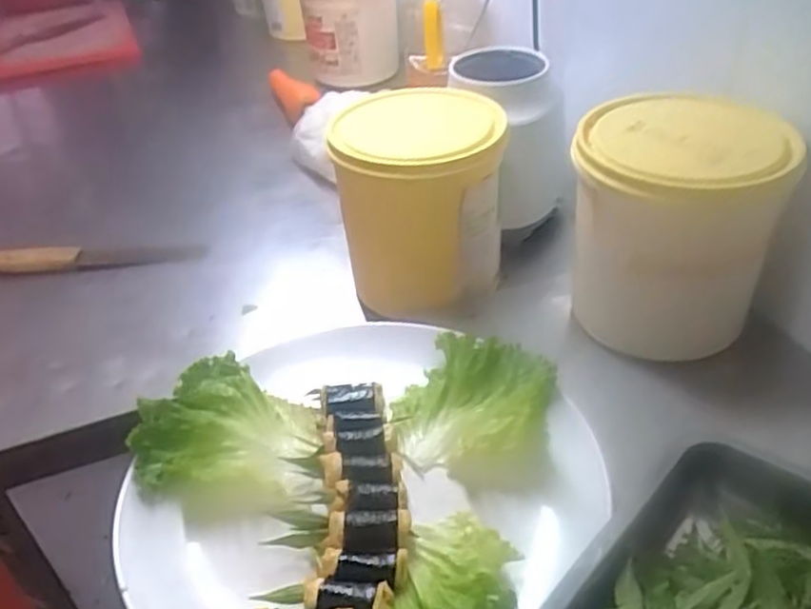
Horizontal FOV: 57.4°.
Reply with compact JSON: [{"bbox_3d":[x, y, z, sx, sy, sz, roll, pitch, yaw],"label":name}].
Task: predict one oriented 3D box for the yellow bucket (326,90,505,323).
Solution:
[{"bbox_3d":[0.016,-0.108,0.768,0.157,0.169,0.157,-5,37,-2],"label":"yellow bucket"}]

